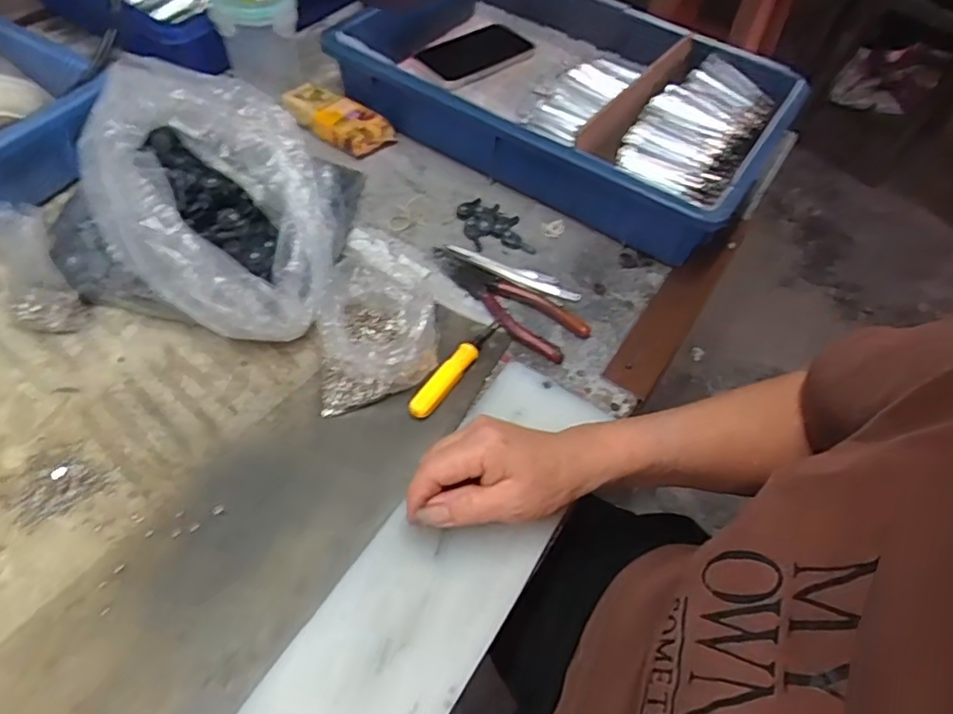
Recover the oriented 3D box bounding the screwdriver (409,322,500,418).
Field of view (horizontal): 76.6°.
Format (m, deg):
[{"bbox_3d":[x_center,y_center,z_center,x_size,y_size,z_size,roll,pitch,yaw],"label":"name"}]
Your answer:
[{"bbox_3d":[-0.012,0.006,0.471,0.017,0.020,0.109,34,57,16],"label":"screwdriver"}]

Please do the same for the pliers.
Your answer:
[{"bbox_3d":[0.029,-0.051,0.519,0.051,0.009,0.140,-35,66,-28],"label":"pliers"}]

